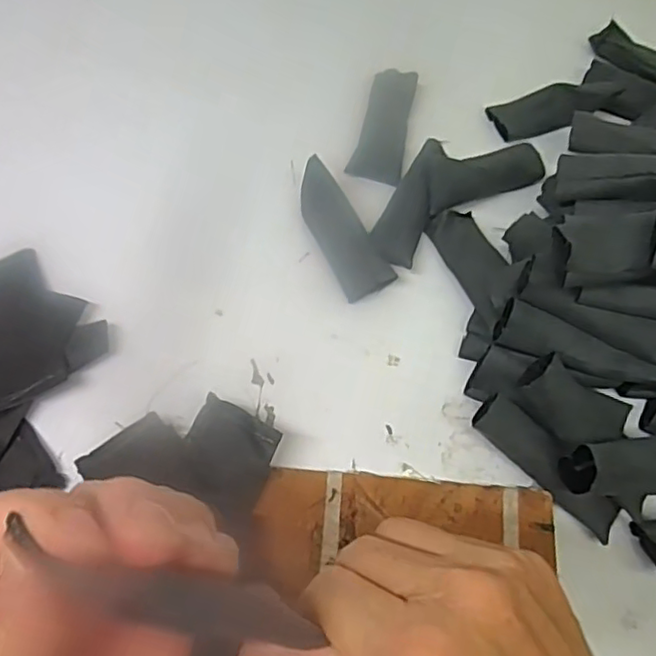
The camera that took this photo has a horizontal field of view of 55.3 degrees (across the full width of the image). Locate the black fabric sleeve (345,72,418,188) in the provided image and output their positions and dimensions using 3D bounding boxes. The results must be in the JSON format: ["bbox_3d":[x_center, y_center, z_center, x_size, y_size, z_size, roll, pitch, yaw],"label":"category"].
[{"bbox_3d":[0.048,-0.164,0.504,0.041,0.017,0.098,16,65,5],"label":"black fabric sleeve"}]

